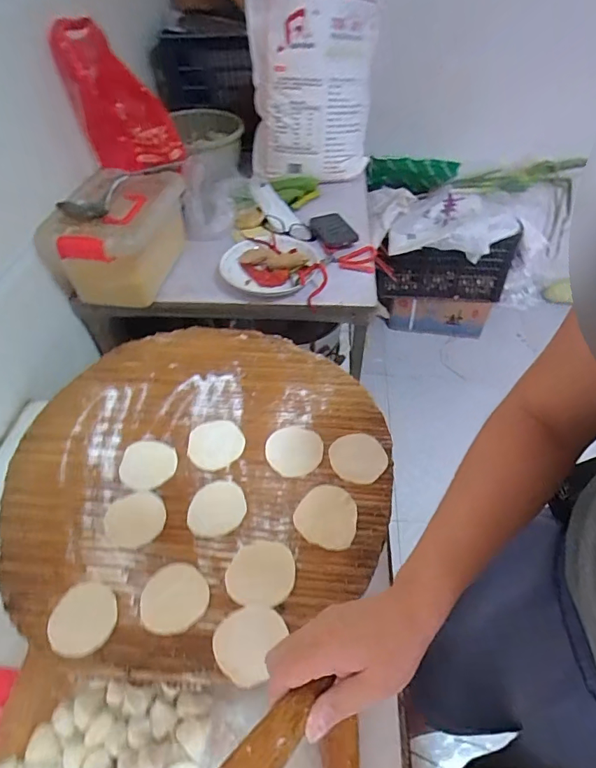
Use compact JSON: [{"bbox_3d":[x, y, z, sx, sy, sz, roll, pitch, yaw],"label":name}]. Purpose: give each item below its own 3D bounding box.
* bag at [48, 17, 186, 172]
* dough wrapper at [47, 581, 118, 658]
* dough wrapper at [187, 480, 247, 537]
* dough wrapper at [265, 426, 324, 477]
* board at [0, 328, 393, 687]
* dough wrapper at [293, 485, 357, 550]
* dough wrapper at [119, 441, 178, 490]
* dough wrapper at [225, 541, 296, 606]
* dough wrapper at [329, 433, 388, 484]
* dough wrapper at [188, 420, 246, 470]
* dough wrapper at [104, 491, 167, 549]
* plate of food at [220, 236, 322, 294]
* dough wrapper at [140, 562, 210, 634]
[{"bbox_3d":[-0.377,-0.621,0.952,0.190,0.251,0.219,-17,51,-12],"label":"bag"},{"bbox_3d":[-0.208,0.226,0.432,0.060,0.006,0.066,-18,50,-13],"label":"dough wrapper"},{"bbox_3d":[-0.092,0.140,0.505,0.064,0.004,0.061,-11,53,-13],"label":"dough wrapper"},{"bbox_3d":[-0.004,0.081,0.554,0.070,0.006,0.066,-2,48,2],"label":"dough wrapper"},{"bbox_3d":[-0.120,0.094,0.550,0.442,0.014,0.434,-2,48,2],"label":"board"},{"bbox_3d":[0.033,0.145,0.498,0.065,0.005,0.069,4,50,-4],"label":"dough wrapper"},{"bbox_3d":[-0.182,0.098,0.544,0.063,0.005,0.064,4,50,-4],"label":"dough wrapper"},{"bbox_3d":[-0.038,0.193,0.458,0.067,0.004,0.062,-1,48,3],"label":"dough wrapper"},{"bbox_3d":[0.073,0.088,0.545,0.067,0.004,0.069,0,48,3],"label":"dough wrapper"},{"bbox_3d":[-0.105,0.075,0.566,0.068,0.004,0.070,-2,48,2],"label":"dough wrapper"},{"bbox_3d":[-0.182,0.150,0.499,0.064,0.004,0.063,-2,48,2],"label":"dough wrapper"},{"bbox_3d":[-0.057,-0.242,0.916,0.198,0.054,0.180,-1,50,1],"label":"plate of food"},{"bbox_3d":[-0.122,0.211,0.443,0.063,0.005,0.063,-2,48,2],"label":"dough wrapper"}]

